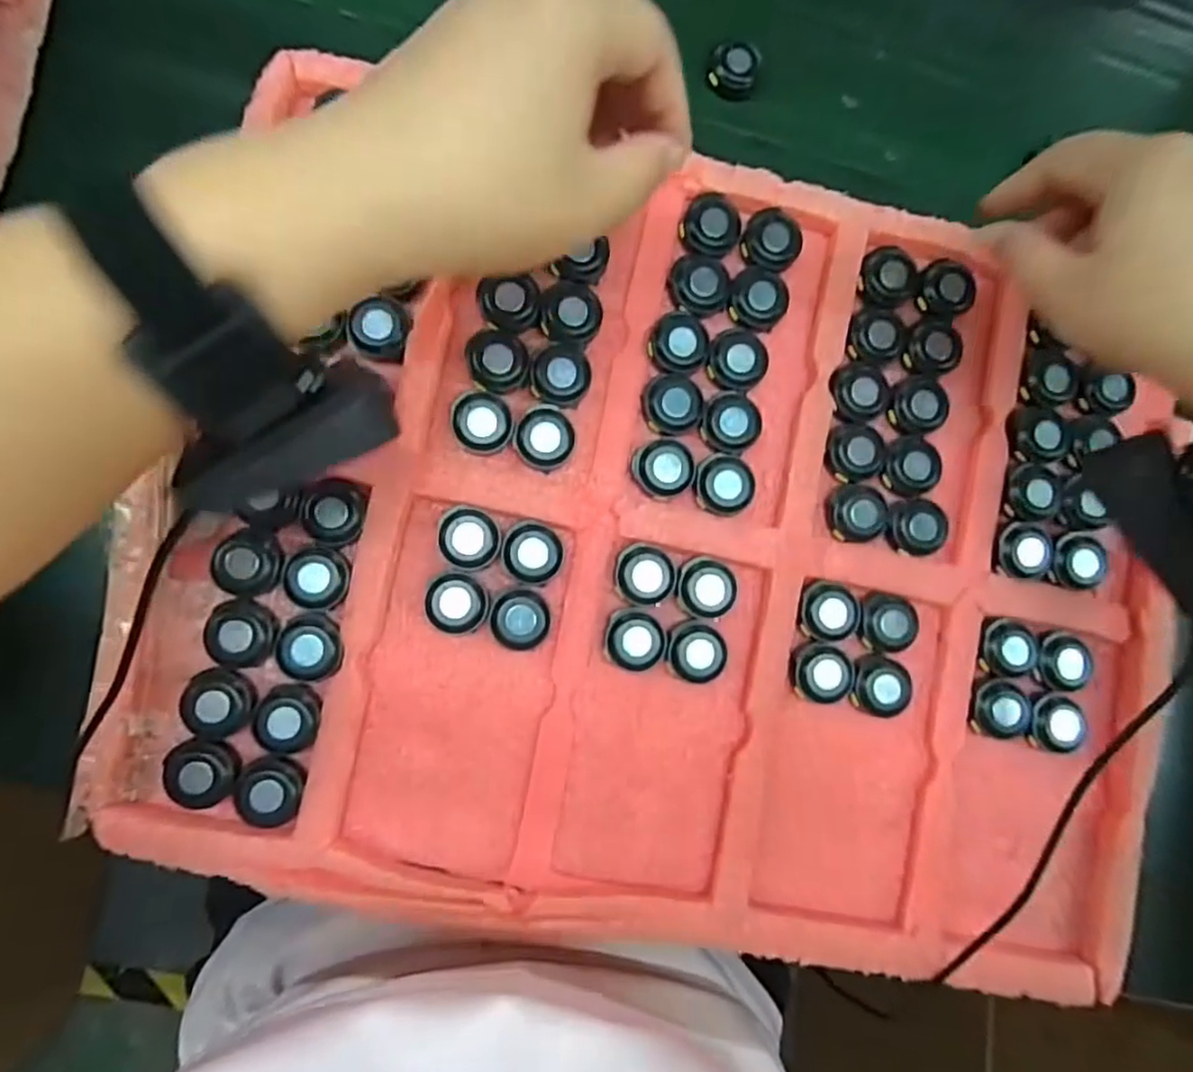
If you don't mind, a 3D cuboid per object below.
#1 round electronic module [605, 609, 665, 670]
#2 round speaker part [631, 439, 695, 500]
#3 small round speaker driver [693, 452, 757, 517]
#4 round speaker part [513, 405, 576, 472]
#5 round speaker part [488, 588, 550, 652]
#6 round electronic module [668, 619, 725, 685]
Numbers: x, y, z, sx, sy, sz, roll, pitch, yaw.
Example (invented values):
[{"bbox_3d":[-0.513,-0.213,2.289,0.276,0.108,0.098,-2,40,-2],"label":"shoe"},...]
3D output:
[{"bbox_3d":[0.019,0.050,0.325,0.029,0.015,0.029,1,84,-7],"label":"round electronic module"},{"bbox_3d":[0.034,-0.034,0.328,0.030,0.007,0.030,1,84,-7],"label":"round speaker part"},{"bbox_3d":[0.063,-0.026,0.331,0.028,0.005,0.030,-9,85,-8],"label":"small round speaker driver"},{"bbox_3d":[-0.025,-0.048,0.323,0.028,0.007,0.030,5,83,-7],"label":"round speaker part"},{"bbox_3d":[-0.036,0.039,0.319,0.027,0.015,0.028,2,84,-7],"label":"round speaker part"},{"bbox_3d":[0.048,0.056,0.330,0.027,0.017,0.029,1,84,-7],"label":"round electronic module"}]

